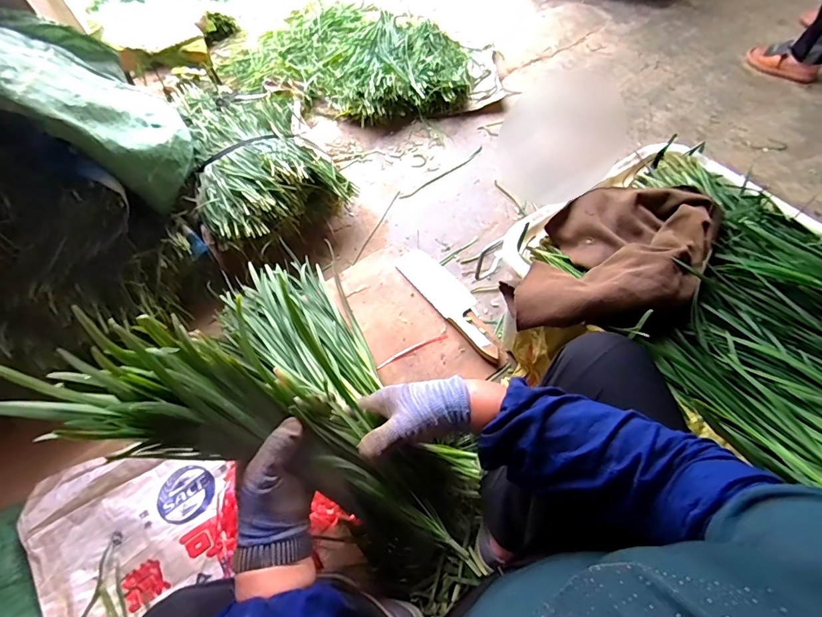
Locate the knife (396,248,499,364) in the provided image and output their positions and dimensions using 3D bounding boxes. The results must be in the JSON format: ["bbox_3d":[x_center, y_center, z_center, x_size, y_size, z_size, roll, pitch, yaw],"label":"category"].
[{"bbox_3d":[0.077,-0.020,0.776,0.075,0.030,0.281,-34,64,-15],"label":"knife"}]

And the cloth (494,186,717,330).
[{"bbox_3d":[0.327,-0.077,0.681,0.245,0.077,0.371,31,66,20],"label":"cloth"}]

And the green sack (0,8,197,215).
[{"bbox_3d":[-0.763,-0.508,0.905,0.365,0.435,0.515,-15,60,-5],"label":"green sack"}]

